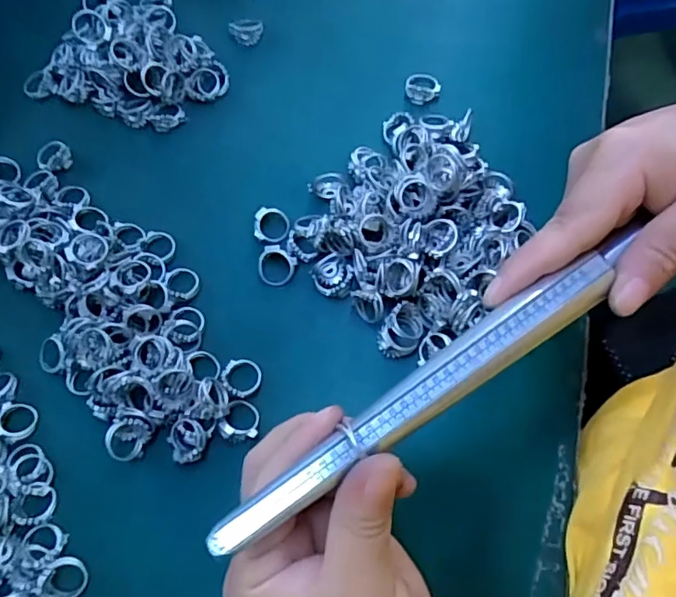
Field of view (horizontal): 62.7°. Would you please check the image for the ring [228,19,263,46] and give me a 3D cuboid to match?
[{"bbox_3d":[-0.068,-0.193,0.402,0.024,0.005,0.019,12,70,7],"label":"ring"}]

